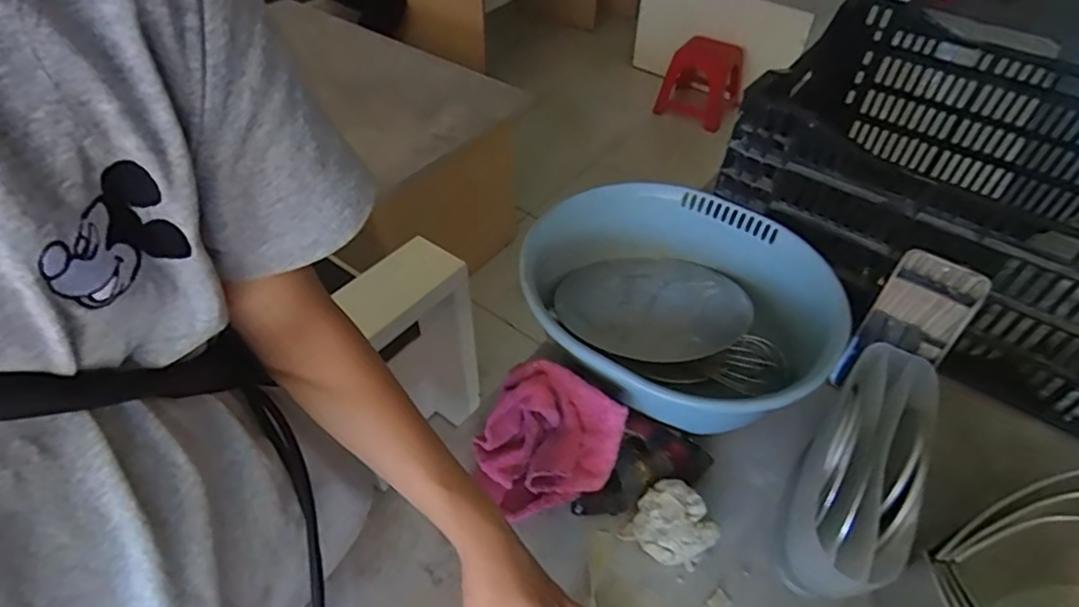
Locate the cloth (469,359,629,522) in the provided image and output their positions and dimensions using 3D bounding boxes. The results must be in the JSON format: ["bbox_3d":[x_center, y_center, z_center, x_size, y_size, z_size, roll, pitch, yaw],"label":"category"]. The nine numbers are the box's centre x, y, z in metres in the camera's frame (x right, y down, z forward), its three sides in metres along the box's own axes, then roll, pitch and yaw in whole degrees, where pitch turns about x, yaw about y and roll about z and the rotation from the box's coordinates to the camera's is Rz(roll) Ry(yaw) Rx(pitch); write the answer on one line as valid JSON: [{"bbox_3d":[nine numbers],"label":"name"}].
[{"bbox_3d":[0.003,0.127,0.530,0.120,0.069,0.116,23,49,18],"label":"cloth"}]

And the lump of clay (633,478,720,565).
[{"bbox_3d":[0.114,0.191,0.510,0.058,0.036,0.062,-18,50,-20],"label":"lump of clay"}]

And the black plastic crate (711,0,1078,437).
[{"bbox_3d":[0.563,-0.112,0.682,0.603,0.213,0.420,31,53,23],"label":"black plastic crate"}]

